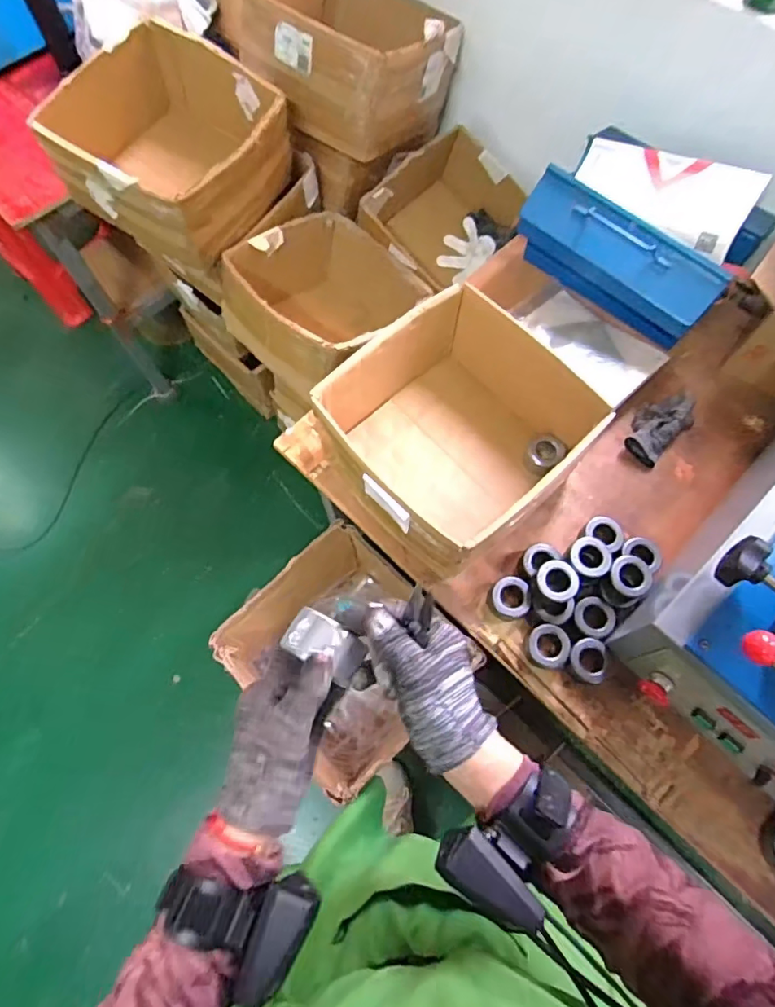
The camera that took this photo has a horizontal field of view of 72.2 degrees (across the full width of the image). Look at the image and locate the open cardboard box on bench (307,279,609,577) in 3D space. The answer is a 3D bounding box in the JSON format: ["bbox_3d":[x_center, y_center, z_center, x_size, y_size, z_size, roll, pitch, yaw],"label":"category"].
[{"bbox_3d":[0.113,-0.108,0.833,0.361,0.181,0.335,-39,73,-14],"label":"open cardboard box on bench"}]

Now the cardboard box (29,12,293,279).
[{"bbox_3d":[-0.397,-0.659,0.998,0.313,0.182,0.350,30,72,11],"label":"cardboard box"}]

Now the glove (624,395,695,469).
[{"bbox_3d":[0.466,-0.136,0.915,0.137,0.033,0.081,-42,74,-15],"label":"glove"}]

